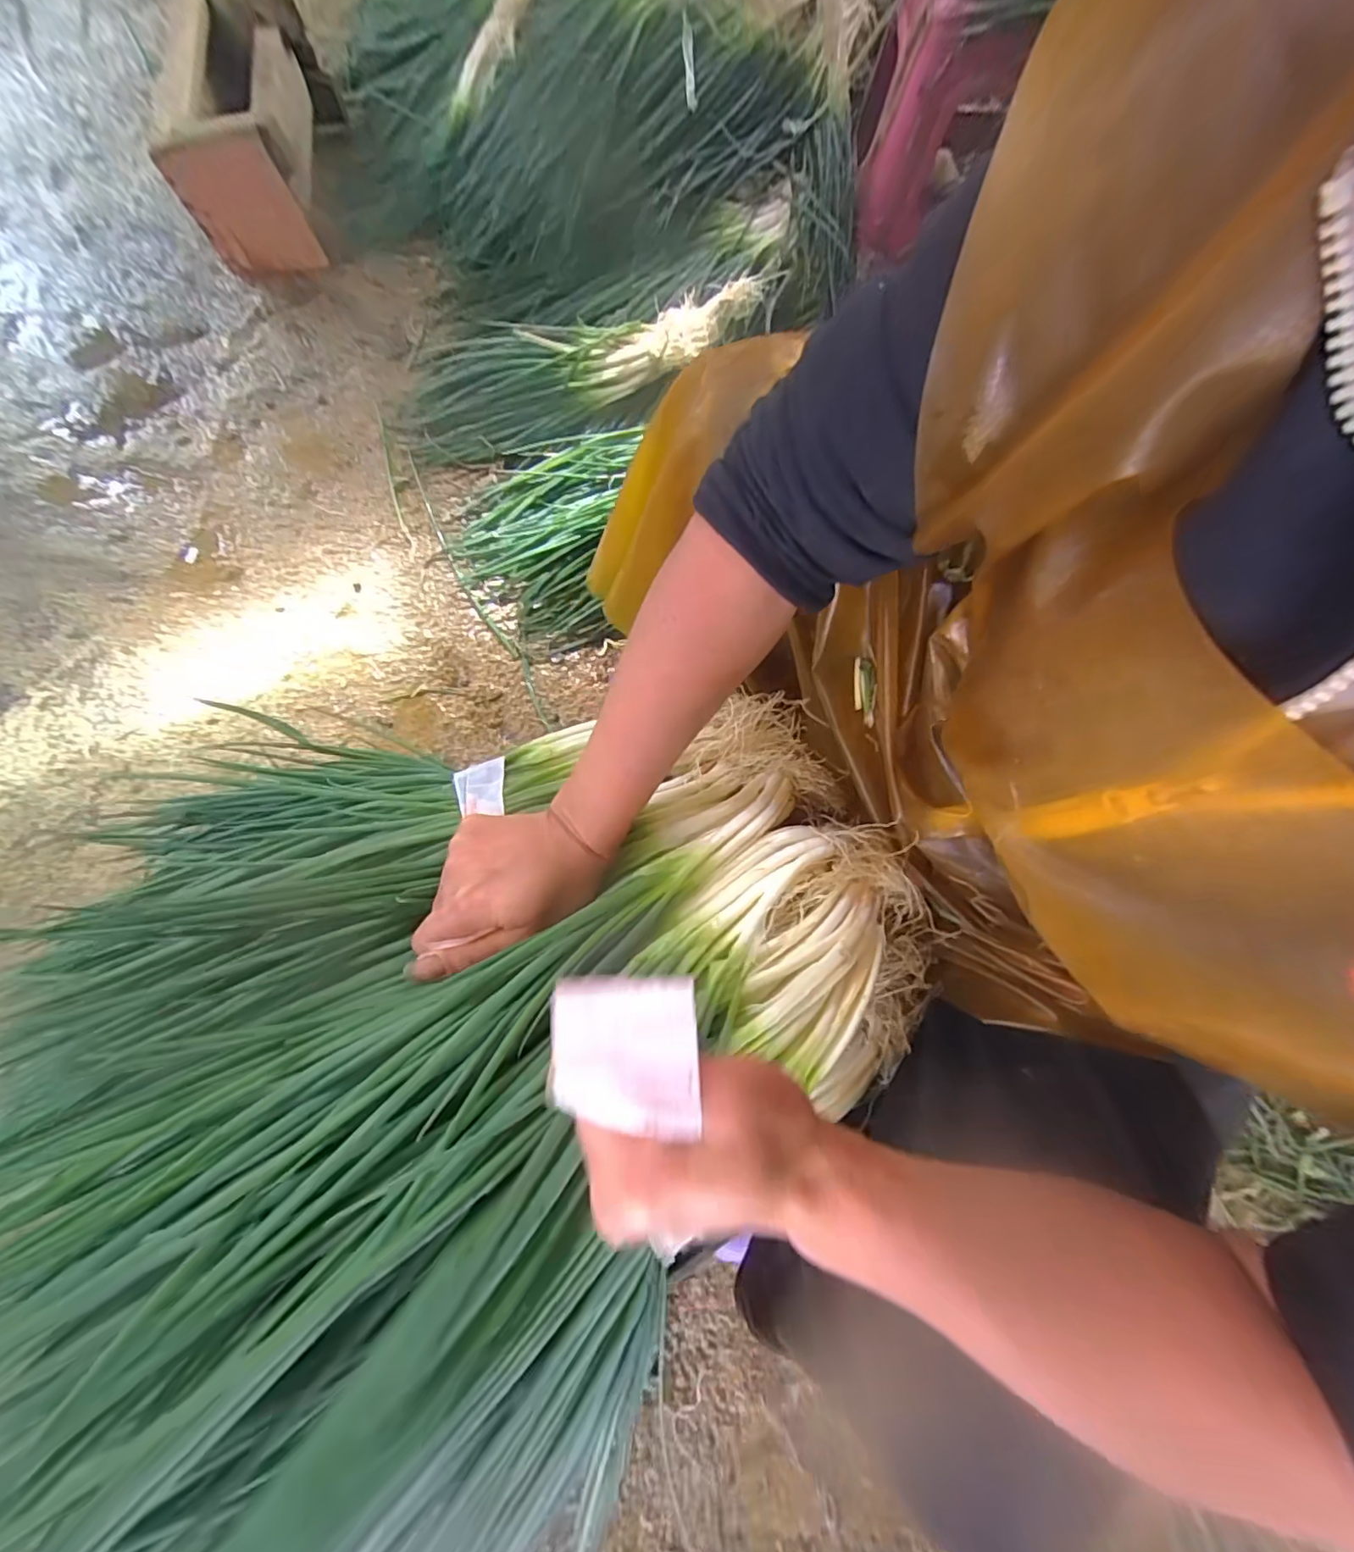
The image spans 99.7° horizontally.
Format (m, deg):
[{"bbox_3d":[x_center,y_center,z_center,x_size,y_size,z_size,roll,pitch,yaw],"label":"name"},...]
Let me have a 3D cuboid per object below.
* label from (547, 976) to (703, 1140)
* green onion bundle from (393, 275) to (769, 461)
[{"bbox_3d":[-0.017,0.088,0.183,0.047,0.007,0.045,1,76,-1],"label":"label"},{"bbox_3d":[-0.160,-0.565,0.776,0.531,0.076,0.179,-7,76,15],"label":"green onion bundle"}]

